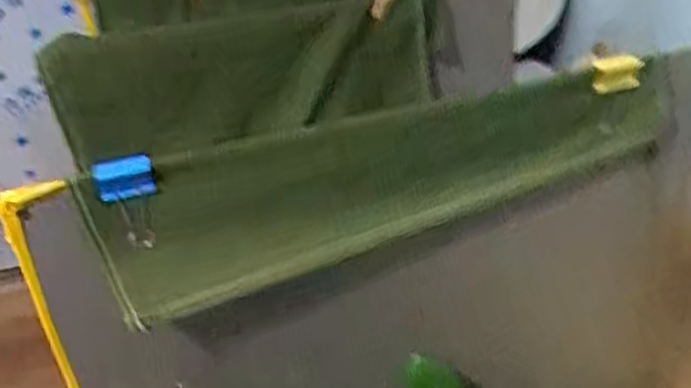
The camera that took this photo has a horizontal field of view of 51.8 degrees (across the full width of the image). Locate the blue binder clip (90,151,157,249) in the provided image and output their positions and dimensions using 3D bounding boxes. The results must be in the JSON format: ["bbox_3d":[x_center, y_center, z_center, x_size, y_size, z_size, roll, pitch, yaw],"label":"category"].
[{"bbox_3d":[-0.134,0.007,0.443,0.034,0.076,0.024,-16,49,-18],"label":"blue binder clip"}]

